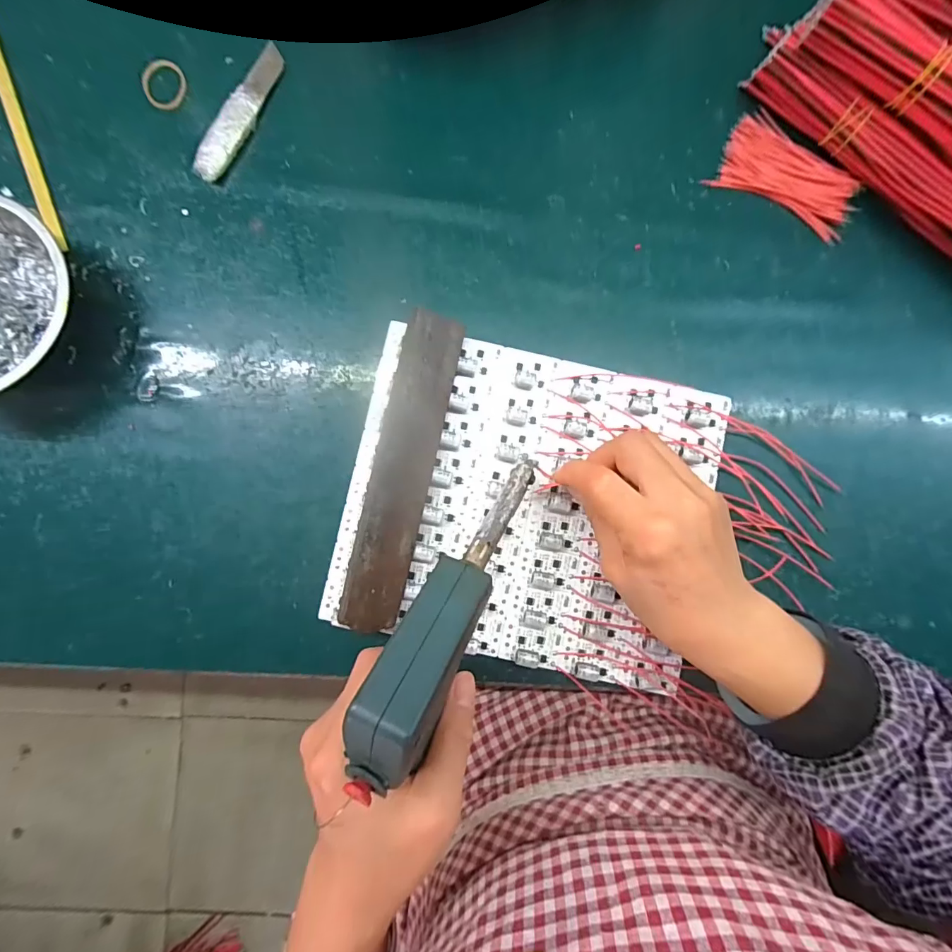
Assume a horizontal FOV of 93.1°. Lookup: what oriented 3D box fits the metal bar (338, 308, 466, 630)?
[{"bbox_3d":[-0.045,-0.005,0.279,0.038,0.005,0.193,15,86,-24],"label":"metal bar"}]

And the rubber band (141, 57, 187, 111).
[{"bbox_3d":[-0.210,-0.264,0.303,0.028,0.004,0.035,3,87,-2],"label":"rubber band"}]

